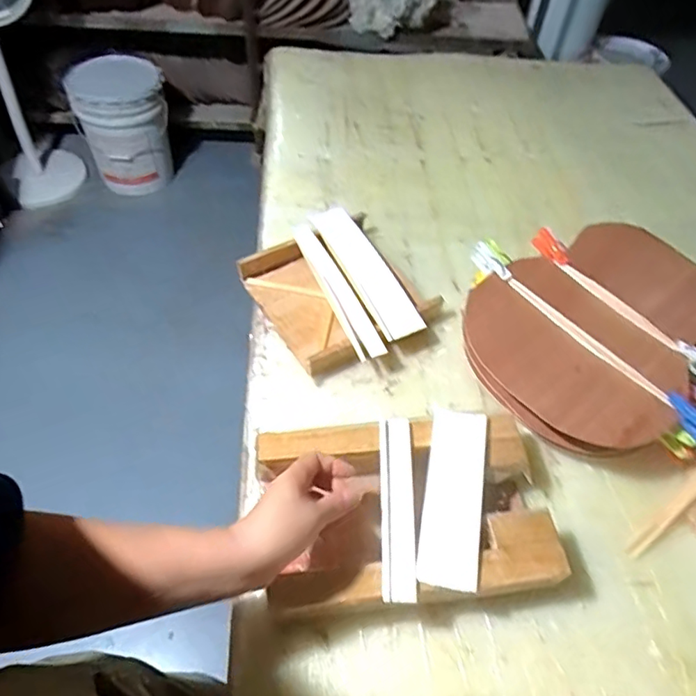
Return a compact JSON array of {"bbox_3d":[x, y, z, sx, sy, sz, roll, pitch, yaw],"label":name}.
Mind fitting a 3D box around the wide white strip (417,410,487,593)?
[{"bbox_3d":[0.102,0.137,0.523,0.054,0.005,0.175,11,53,4],"label":"wide white strip"}]

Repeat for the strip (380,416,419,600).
[{"bbox_3d":[0.048,0.147,0.517,0.033,0.010,0.174,3,53,-2],"label":"strip"}]

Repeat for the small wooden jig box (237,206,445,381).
[{"bbox_3d":[-0.014,-0.081,0.732,0.199,0.041,0.248,-26,59,-22],"label":"small wooden jig box"}]

